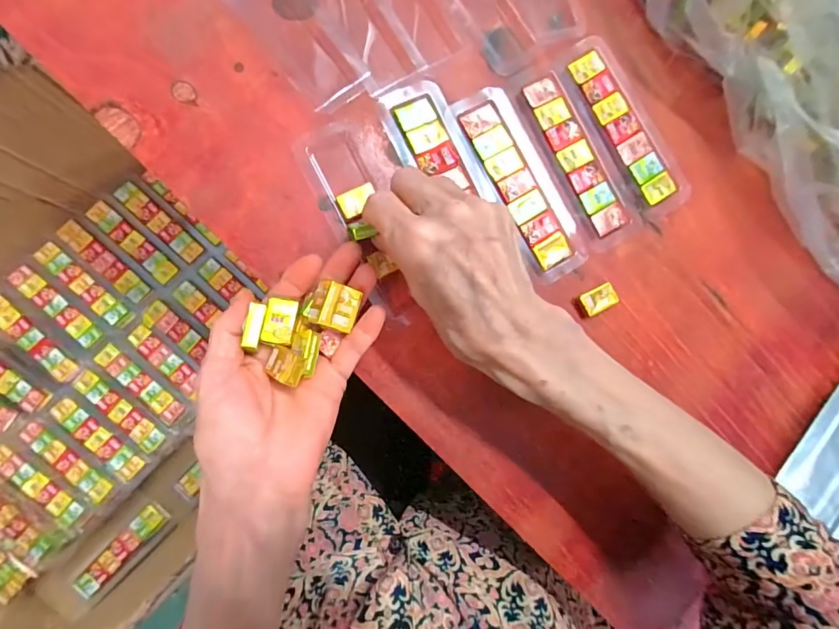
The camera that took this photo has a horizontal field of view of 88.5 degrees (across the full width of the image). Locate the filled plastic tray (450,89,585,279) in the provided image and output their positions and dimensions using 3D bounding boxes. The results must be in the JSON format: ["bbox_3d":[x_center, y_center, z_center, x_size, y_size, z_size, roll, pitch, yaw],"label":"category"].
[{"bbox_3d":[0.068,-0.088,0.298,0.050,0.007,0.136,-30,93,-8],"label":"filled plastic tray"}]

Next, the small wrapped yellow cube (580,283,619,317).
[{"bbox_3d":[0.128,-0.011,0.308,0.027,0.009,0.016,-26,92,-8],"label":"small wrapped yellow cube"}]

